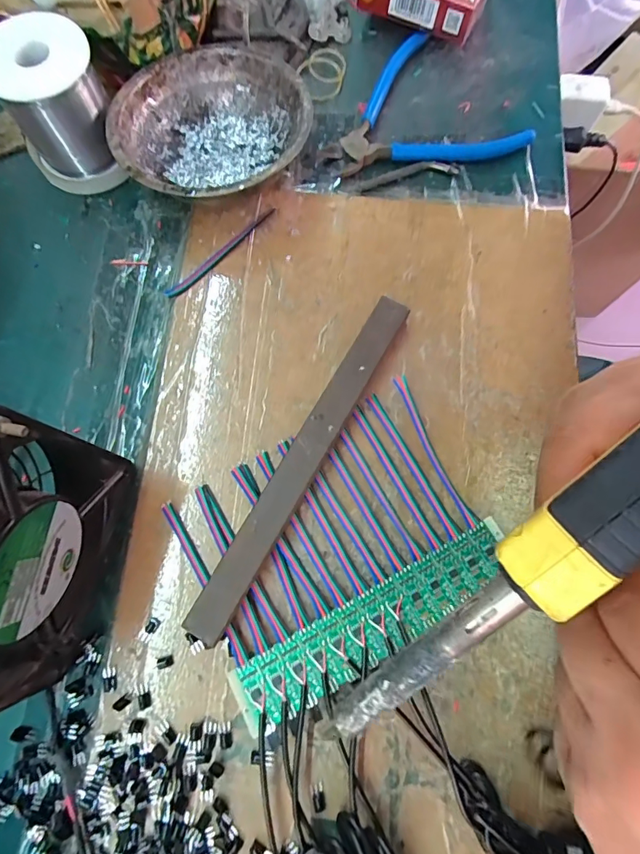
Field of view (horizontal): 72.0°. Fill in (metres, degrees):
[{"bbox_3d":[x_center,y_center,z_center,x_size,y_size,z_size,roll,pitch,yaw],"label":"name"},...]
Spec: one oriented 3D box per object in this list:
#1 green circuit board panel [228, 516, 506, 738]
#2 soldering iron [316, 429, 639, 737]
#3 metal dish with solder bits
[{"bbox_3d":[0.031,0.103,0.234,0.160,0.009,0.032,-28,77,-7],"label":"green circuit board panel"},{"bbox_3d":[0.065,0.047,0.144,0.024,0.029,0.172,46,109,11],"label":"soldering iron"},{"bbox_3d":[-0.071,-0.193,0.296,0.120,0.044,0.122,0,75,0],"label":"metal dish with solder bits"}]

